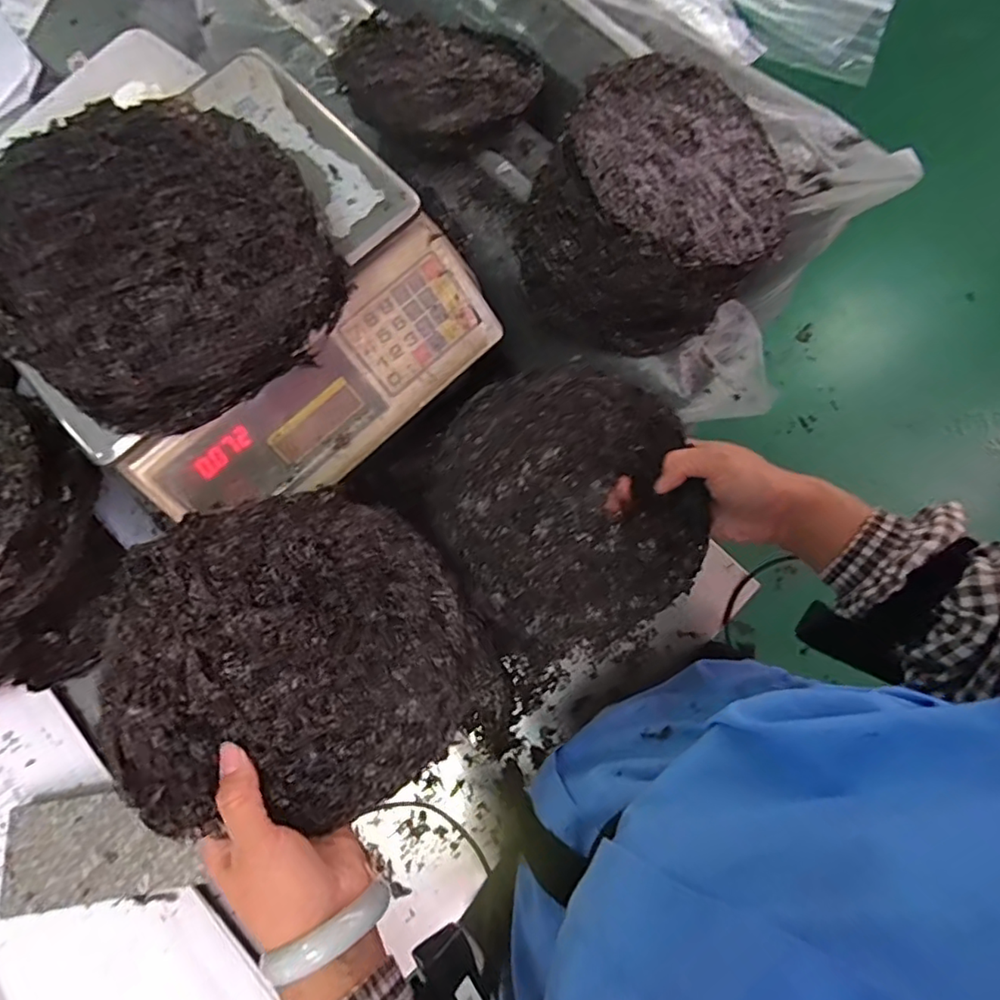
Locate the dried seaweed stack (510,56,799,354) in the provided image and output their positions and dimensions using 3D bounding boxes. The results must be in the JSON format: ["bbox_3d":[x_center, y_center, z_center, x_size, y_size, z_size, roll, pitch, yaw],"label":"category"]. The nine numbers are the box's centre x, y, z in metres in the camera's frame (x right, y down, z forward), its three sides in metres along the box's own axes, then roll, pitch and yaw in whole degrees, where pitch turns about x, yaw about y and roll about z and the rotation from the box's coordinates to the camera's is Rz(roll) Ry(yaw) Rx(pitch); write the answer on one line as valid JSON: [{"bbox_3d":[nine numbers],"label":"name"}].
[{"bbox_3d":[0.145,-0.275,0.526,0.212,0.112,0.232,32,80,7],"label":"dried seaweed stack"}]

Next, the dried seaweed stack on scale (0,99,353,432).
[{"bbox_3d":[-0.221,-0.158,0.391,0.199,0.086,0.190,-39,80,-7],"label":"dried seaweed stack on scale"}]

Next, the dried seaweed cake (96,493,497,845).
[{"bbox_3d":[-0.123,0.091,0.353,0.200,0.021,0.196,-28,79,-21],"label":"dried seaweed cake"}]

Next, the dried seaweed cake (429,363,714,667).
[{"bbox_3d":[0.051,0.002,0.428,0.185,0.028,0.198,0,78,1],"label":"dried seaweed cake"}]

